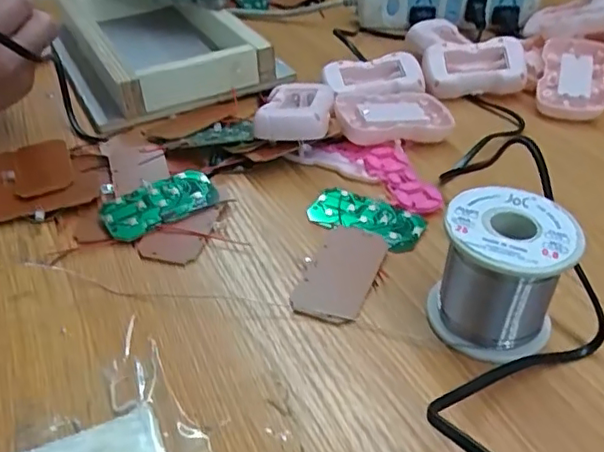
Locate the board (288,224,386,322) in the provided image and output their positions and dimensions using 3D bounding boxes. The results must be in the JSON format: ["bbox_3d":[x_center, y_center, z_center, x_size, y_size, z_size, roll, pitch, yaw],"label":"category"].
[{"bbox_3d":[0.023,0.026,0.335,0.038,0.006,0.074,14,41,17],"label":"board"}]

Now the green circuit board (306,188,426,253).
[{"bbox_3d":[0.041,-0.004,0.374,0.073,0.010,0.039,20,43,23],"label":"green circuit board"}]

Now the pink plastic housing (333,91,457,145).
[{"bbox_3d":[0.071,-0.084,0.449,0.087,0.021,0.054,-6,40,-7],"label":"pink plastic housing"}]

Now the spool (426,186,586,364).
[{"bbox_3d":[0.099,0.024,0.291,0.059,0.063,0.060,0,39,0],"label":"spool"}]

